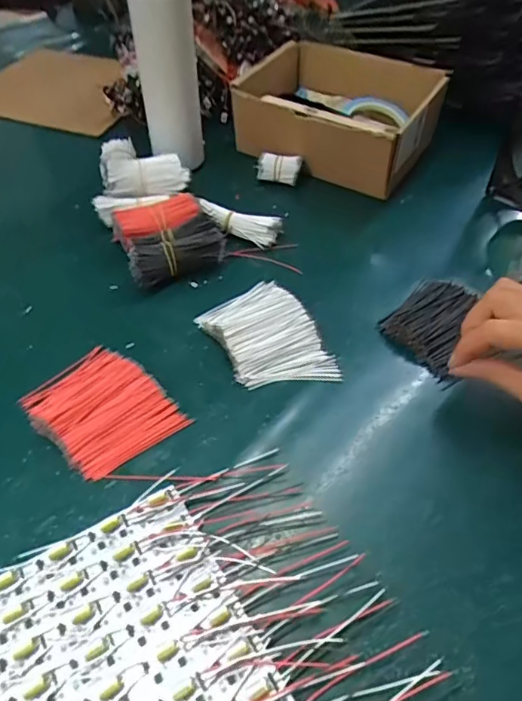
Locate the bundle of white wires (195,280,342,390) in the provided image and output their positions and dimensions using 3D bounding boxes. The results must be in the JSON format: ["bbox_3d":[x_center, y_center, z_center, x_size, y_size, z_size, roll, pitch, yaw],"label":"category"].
[{"bbox_3d":[0.006,-0.015,0.471,0.087,0.021,0.126,-22,52,-18],"label":"bundle of white wires"}]

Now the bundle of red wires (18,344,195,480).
[{"bbox_3d":[-0.131,0.042,0.418,0.092,0.017,0.117,-34,57,-27],"label":"bundle of red wires"}]

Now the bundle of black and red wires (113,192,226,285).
[{"bbox_3d":[-0.101,-0.125,0.551,0.095,0.034,0.124,-20,51,-17],"label":"bundle of black and red wires"}]

